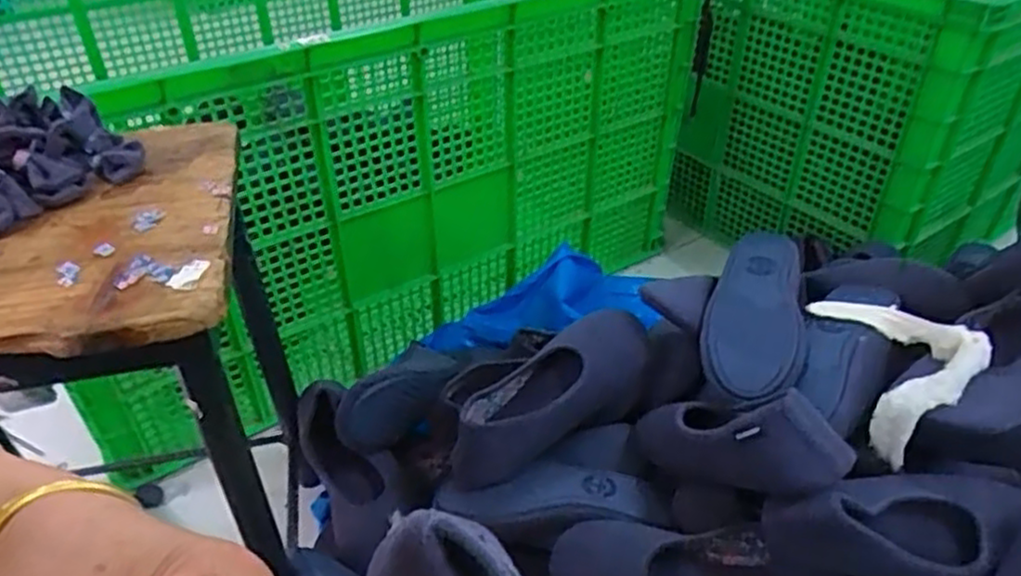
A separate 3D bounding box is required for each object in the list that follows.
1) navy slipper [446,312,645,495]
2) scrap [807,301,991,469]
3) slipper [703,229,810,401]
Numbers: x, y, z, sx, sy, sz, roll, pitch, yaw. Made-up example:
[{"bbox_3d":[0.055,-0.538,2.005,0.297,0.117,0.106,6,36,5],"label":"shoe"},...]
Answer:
[{"bbox_3d":[0.039,0.118,0.786,0.242,0.093,0.093,-25,44,-27],"label":"navy slipper"},{"bbox_3d":[0.375,0.067,0.707,0.097,0.095,0.176,-4,39,-4],"label":"scrap"},{"bbox_3d":[0.270,0.022,0.791,0.103,0.062,0.234,14,41,18],"label":"slipper"}]

